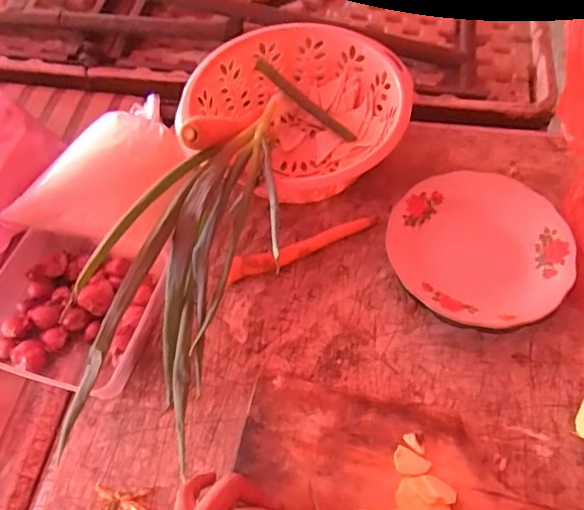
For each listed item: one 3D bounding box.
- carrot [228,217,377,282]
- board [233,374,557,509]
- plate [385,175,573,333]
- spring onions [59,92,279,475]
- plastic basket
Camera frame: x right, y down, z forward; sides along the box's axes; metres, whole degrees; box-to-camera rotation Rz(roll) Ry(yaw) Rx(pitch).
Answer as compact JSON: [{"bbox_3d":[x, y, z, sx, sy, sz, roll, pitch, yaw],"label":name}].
[{"bbox_3d":[0.012,-0.007,0.619,0.169,0.019,0.017,-18,61,-10],"label":"carrot"},{"bbox_3d":[0.096,0.207,0.484,0.294,0.027,0.157,11,61,7],"label":"board"},{"bbox_3d":[0.194,-0.002,0.595,0.175,0.045,0.178,0,60,0],"label":"plate"},{"bbox_3d":[-0.083,-0.016,0.539,0.126,0.092,0.410,16,61,10],"label":"spring onions"},{"bbox_3d":[0.015,-0.164,0.662,0.236,0.102,0.207,39,67,20],"label":"plastic basket"}]

